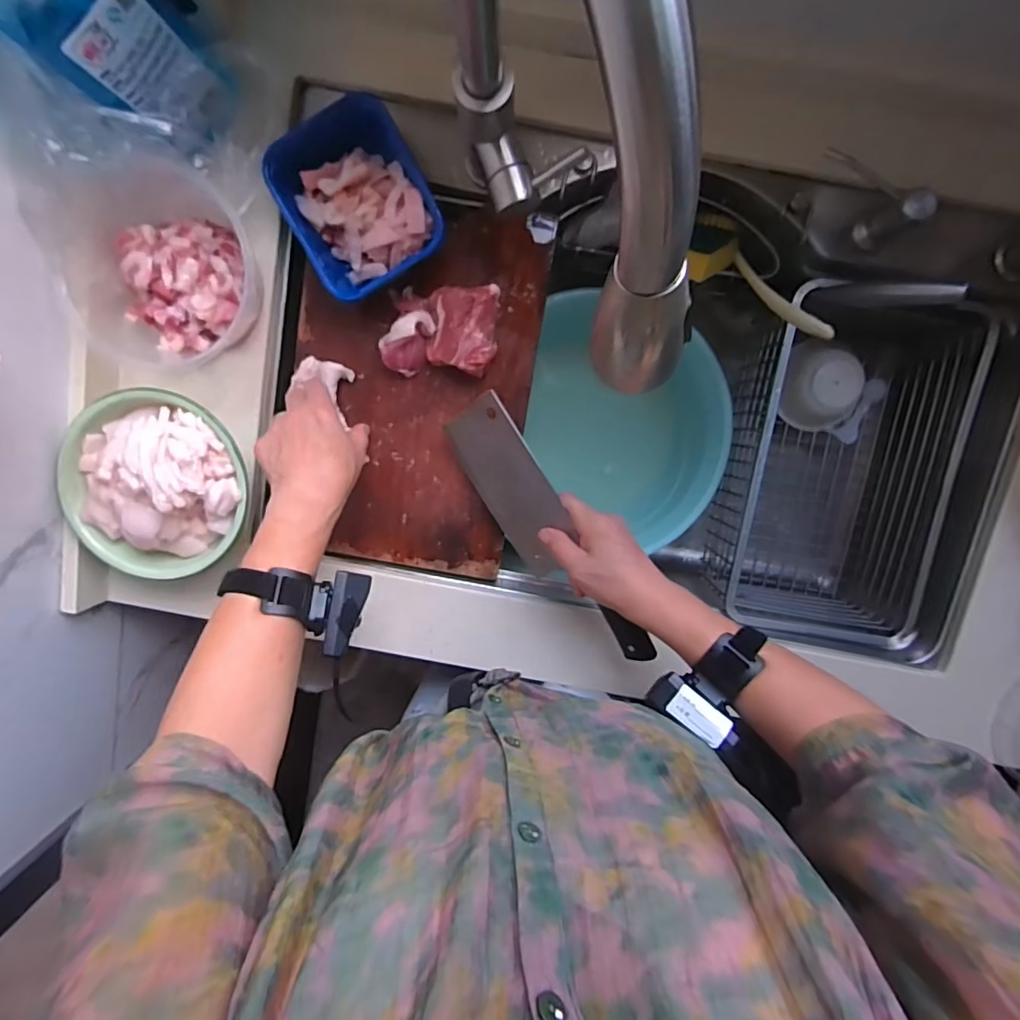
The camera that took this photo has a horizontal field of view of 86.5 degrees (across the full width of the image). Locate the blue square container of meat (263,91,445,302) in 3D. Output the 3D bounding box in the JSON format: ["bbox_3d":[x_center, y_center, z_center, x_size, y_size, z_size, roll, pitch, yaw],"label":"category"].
[{"bbox_3d":[-0.139,-0.282,0.504,0.123,0.062,0.140,-28,98,6],"label":"blue square container of meat"}]

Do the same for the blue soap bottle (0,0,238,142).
[{"bbox_3d":[-0.290,-0.344,0.359,0.078,0.235,0.091,41,98,-5],"label":"blue soap bottle"}]

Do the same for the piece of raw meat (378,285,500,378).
[{"bbox_3d":[-0.068,-0.174,0.531,0.110,0.038,0.079,2,99,1],"label":"piece of raw meat"}]

